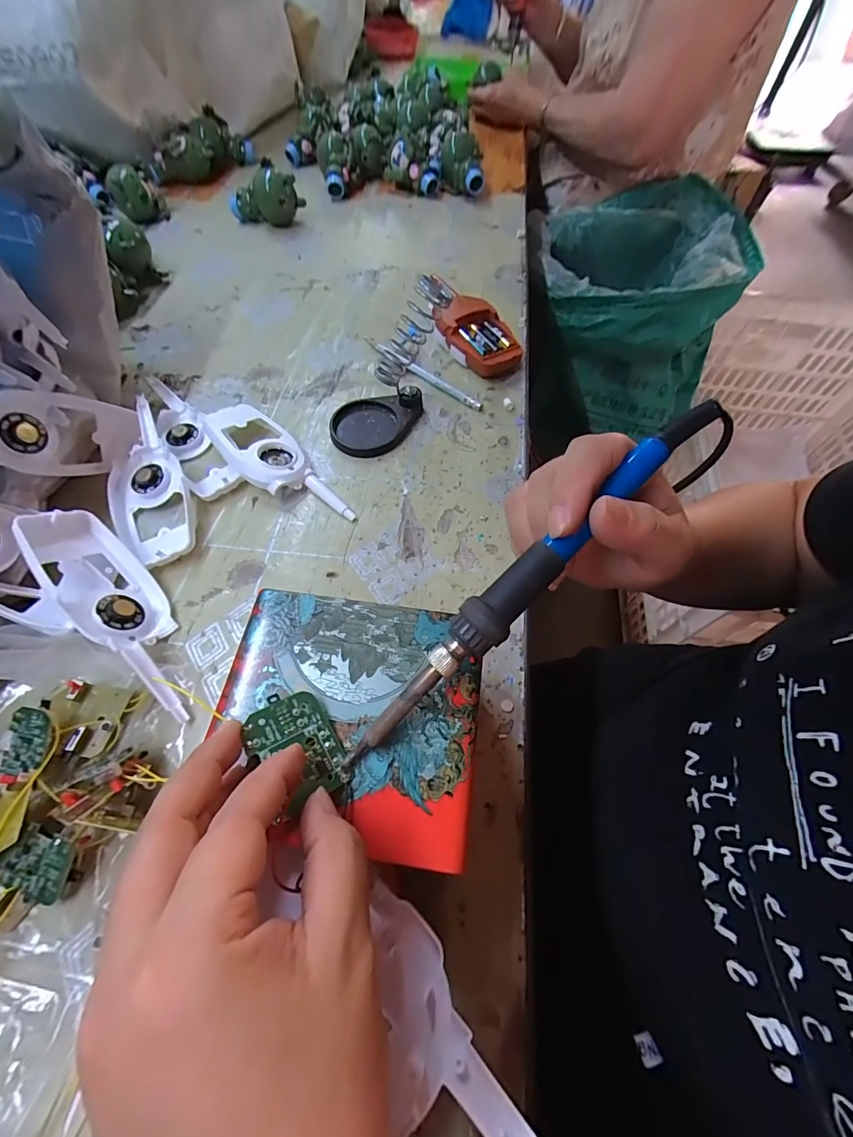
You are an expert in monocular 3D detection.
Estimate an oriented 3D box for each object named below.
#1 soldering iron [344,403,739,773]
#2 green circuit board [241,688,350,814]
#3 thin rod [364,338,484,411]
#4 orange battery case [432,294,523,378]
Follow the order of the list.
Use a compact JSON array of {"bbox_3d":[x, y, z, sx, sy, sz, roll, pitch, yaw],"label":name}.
[{"bbox_3d":[0.050,0.004,0.183,0.209,0.025,0.024,-43,67,-2],"label":"soldering iron"},{"bbox_3d":[-0.053,0.074,0.177,0.032,0.004,0.042,-16,66,-35],"label":"green circuit board"},{"bbox_3d":[-0.006,-0.207,0.452,0.014,0.007,0.163,-40,67,-22],"label":"thin rod"},{"bbox_3d":[0.055,-0.246,0.460,0.065,0.035,0.110,-34,65,-19],"label":"orange battery case"}]

